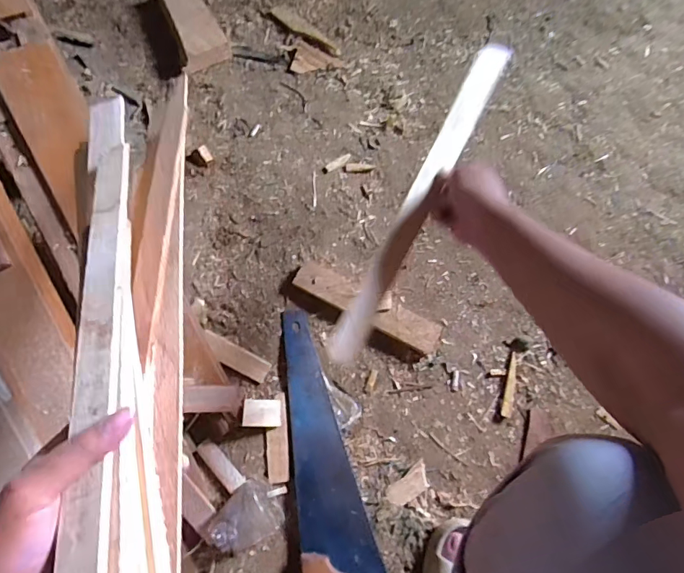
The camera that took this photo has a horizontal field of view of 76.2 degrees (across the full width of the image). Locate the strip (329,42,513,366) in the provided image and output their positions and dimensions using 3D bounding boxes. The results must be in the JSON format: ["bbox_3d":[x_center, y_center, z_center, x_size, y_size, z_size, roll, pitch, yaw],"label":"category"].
[{"bbox_3d":[0.115,-0.133,0.583,0.041,0.021,0.509,26,76,8],"label":"strip"}]

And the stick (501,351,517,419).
[{"bbox_3d":[0.275,0.160,0.709,0.017,0.007,0.105,17,72,0],"label":"stick"}]

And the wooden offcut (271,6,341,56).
[{"bbox_3d":[-0.075,-0.528,0.898,0.175,0.007,0.035,41,74,7],"label":"wooden offcut"}]

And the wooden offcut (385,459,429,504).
[{"bbox_3d":[0.101,0.296,0.650,0.072,0.004,0.034,-34,79,-14],"label":"wooden offcut"}]

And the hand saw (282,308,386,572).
[{"bbox_3d":[-0.029,0.267,0.649,0.105,0.026,0.477,-11,75,-9],"label":"hand saw"}]

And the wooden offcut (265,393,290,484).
[{"bbox_3d":[-0.100,0.232,0.671,0.035,0.006,0.126,-5,74,-7],"label":"wooden offcut"}]

